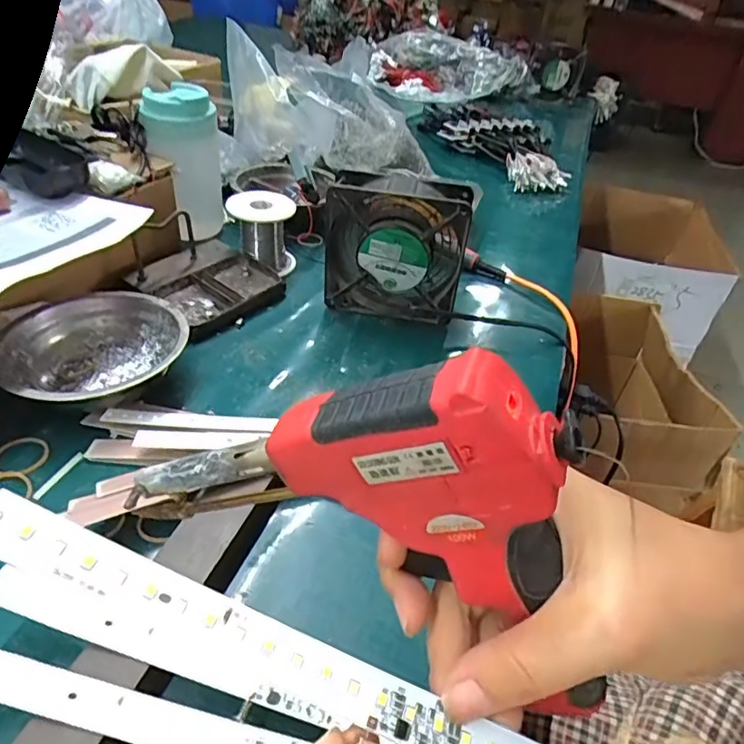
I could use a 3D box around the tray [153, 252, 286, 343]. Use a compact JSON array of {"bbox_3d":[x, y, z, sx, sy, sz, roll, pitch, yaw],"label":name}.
[{"bbox_3d":[-0.137,-0.073,0.504,0.071,0.022,0.107,29,44,24],"label":"tray"}]

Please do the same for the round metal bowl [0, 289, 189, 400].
[{"bbox_3d":[-0.204,-0.011,0.407,0.125,0.040,0.119,5,39,-4],"label":"round metal bowl"}]

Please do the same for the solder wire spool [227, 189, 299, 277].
[{"bbox_3d":[-0.111,-0.143,0.561,0.062,0.069,0.062,5,39,-4],"label":"solder wire spool"}]

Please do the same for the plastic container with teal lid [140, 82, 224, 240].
[{"bbox_3d":[-0.188,-0.206,0.564,0.063,0.147,0.067,33,45,27],"label":"plastic container with teal lid"}]

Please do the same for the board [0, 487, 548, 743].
[{"bbox_3d":[0.010,0.106,0.174,0.278,0.007,0.019,27,49,-4],"label":"board"}]

